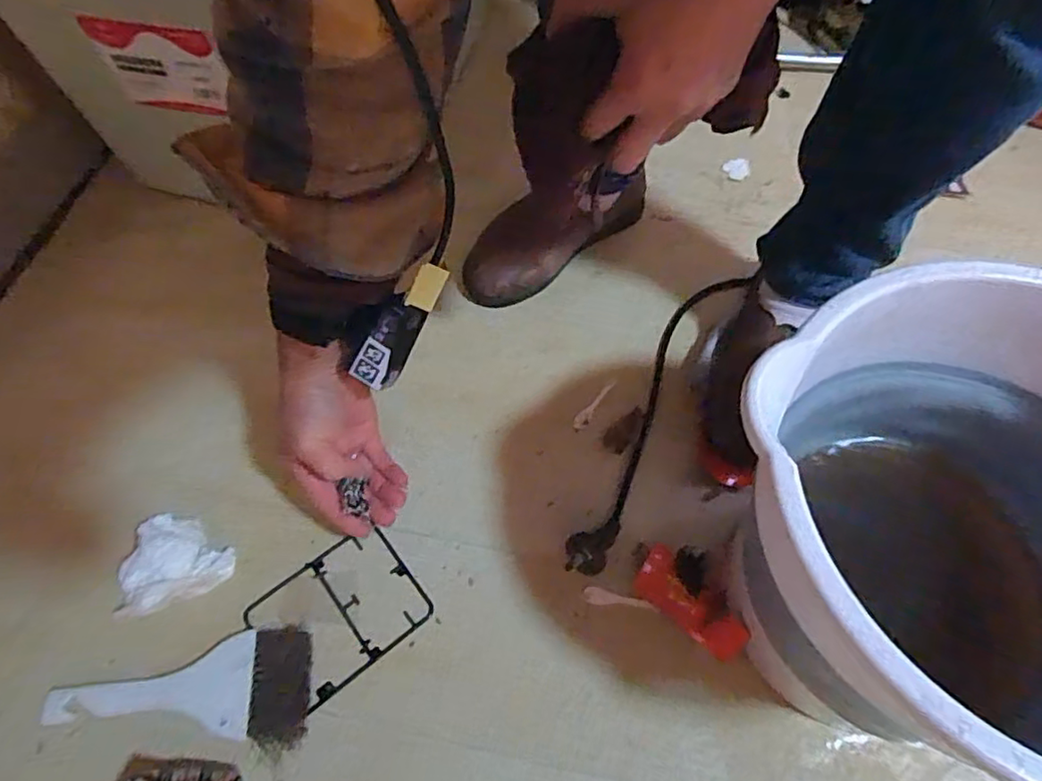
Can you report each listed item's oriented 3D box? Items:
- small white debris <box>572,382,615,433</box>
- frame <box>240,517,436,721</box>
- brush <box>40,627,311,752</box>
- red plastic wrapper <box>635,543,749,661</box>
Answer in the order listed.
[{"bbox_3d":[0.067,0.013,0.571,0.013,0.004,0.064,29,64,16],"label":"small white debris"},{"bbox_3d":[-0.143,0.172,0.475,0.116,0.009,0.099,-35,65,-18],"label":"frame"},{"bbox_3d":[-0.247,0.220,0.441,0.181,0.011,0.077,-3,60,-2],"label":"brush"},{"bbox_3d":[0.128,0.166,0.472,0.040,0.014,0.092,-33,65,-18],"label":"red plastic wrapper"}]

